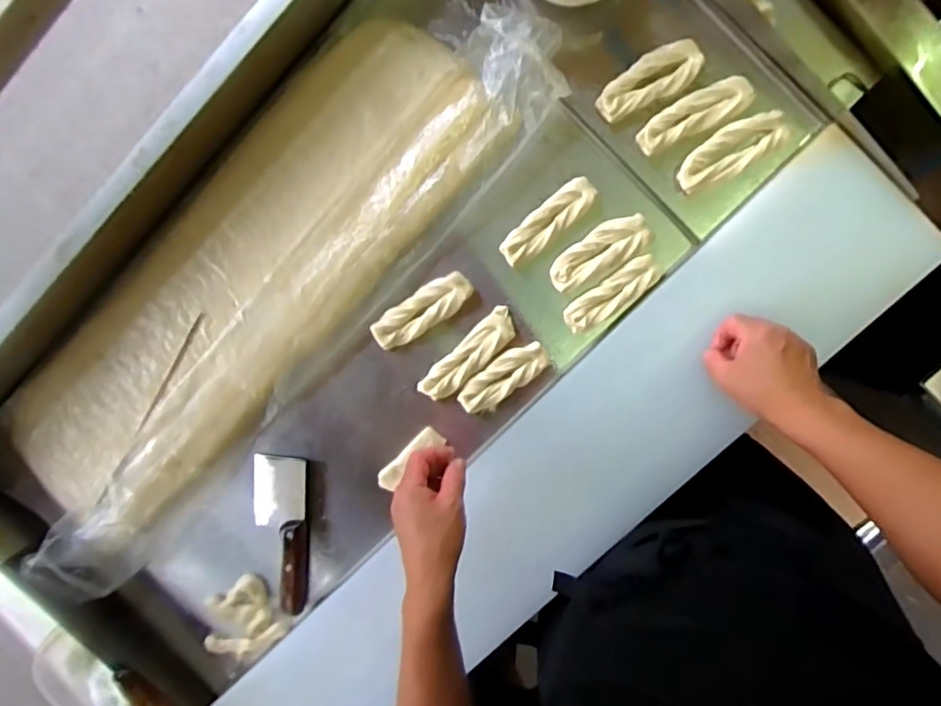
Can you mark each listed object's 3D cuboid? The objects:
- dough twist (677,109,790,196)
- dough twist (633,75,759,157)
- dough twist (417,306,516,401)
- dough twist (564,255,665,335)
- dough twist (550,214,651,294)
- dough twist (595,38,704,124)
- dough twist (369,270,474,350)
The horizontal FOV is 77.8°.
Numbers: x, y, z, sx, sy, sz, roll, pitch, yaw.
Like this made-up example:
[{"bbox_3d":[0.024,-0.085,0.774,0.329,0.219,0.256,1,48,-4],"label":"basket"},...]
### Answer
[{"bbox_3d":[0.279,-0.218,0.628,0.120,0.018,0.048,-30,91,9],"label":"dough twist"},{"bbox_3d":[0.241,-0.260,0.637,0.127,0.030,0.043,-23,94,3],"label":"dough twist"},{"bbox_3d":[-0.002,0.004,0.691,0.040,0.030,0.136,45,99,1],"label":"dough twist"},{"bbox_3d":[0.160,-0.065,0.664,0.115,0.030,0.040,-37,93,4],"label":"dough twist"},{"bbox_3d":[0.145,-0.112,0.656,0.114,0.024,0.051,-35,90,9],"label":"dough twist"},{"bbox_3d":[0.192,-0.296,0.636,0.114,0.033,0.047,-26,94,3],"label":"dough twist"},{"bbox_3d":[-0.056,-0.049,0.688,0.126,0.031,0.045,-33,90,9],"label":"dough twist"}]

